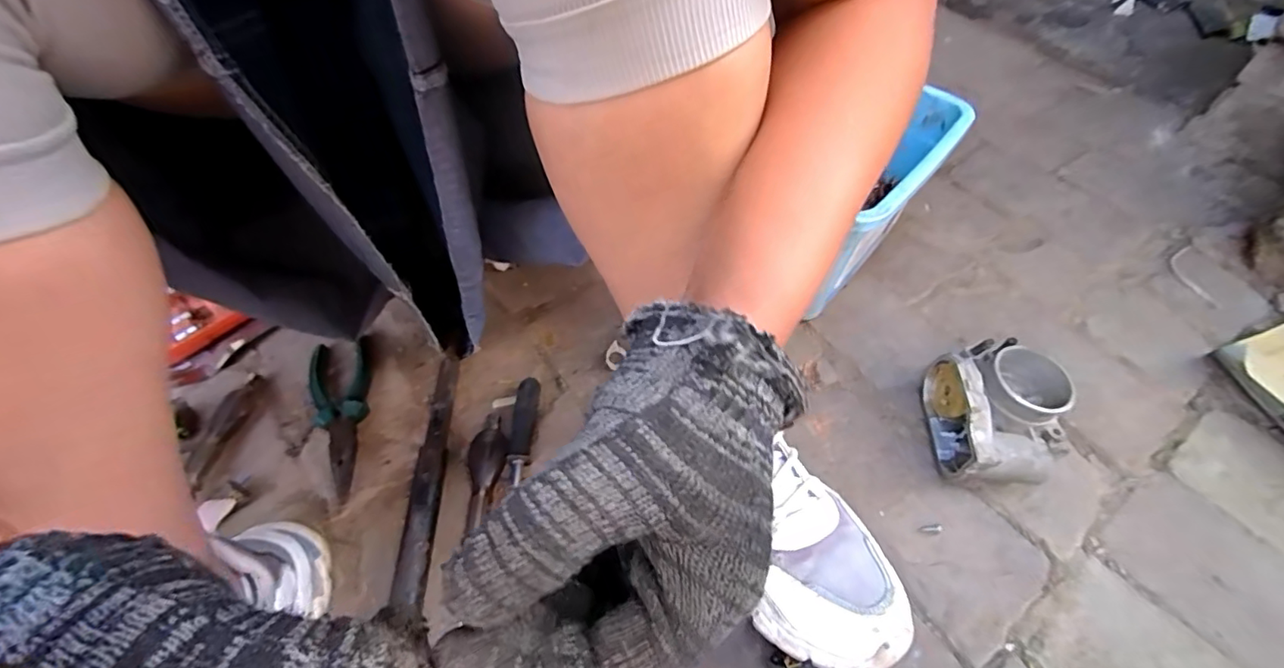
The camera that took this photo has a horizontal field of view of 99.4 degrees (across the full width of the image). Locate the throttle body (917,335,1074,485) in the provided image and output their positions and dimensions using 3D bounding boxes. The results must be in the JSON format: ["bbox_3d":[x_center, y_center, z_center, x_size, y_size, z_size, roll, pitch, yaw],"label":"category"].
[{"bbox_3d":[0.310,0.070,0.482,0.105,0.069,0.127,3,52,3],"label":"throttle body"}]

